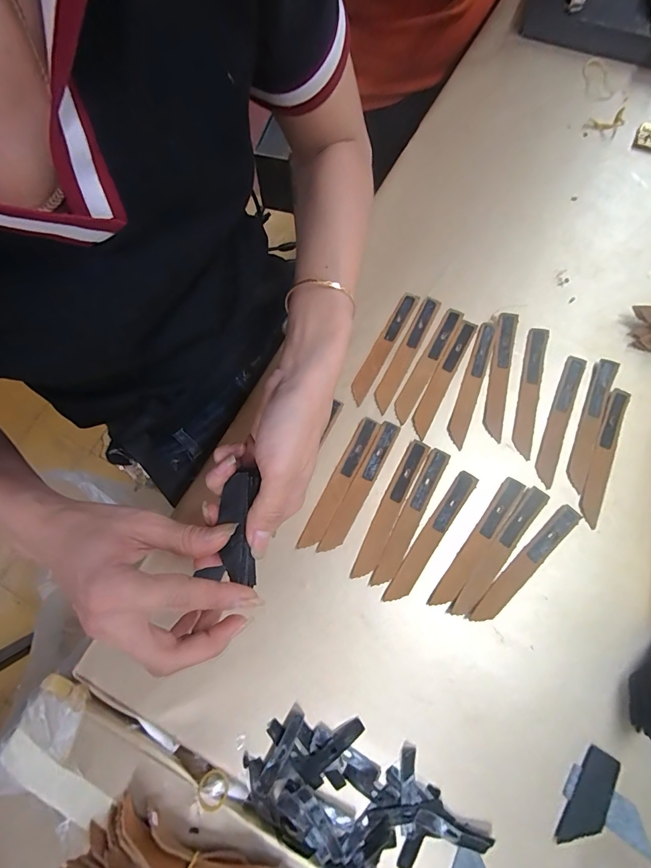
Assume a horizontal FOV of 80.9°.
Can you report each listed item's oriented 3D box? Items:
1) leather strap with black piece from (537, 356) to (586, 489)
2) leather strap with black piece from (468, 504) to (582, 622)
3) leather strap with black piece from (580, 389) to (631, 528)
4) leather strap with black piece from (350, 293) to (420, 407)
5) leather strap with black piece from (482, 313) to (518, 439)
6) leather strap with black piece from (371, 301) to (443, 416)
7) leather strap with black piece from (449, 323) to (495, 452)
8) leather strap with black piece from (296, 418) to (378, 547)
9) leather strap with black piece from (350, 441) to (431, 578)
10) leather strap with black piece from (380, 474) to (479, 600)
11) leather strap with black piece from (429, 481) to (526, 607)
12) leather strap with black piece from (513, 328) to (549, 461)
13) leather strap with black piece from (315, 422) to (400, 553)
[{"bbox_3d":[0.209,-0.013,0.341,0.017,0.005,0.124,21,76,7],"label":"leather strap with black piece"},{"bbox_3d":[0.162,0.105,0.309,0.123,0.004,0.017,-43,78,-9],"label":"leather strap with black piece"},{"bbox_3d":[0.241,0.017,0.331,0.017,0.005,0.123,23,77,7],"label":"leather strap with black piece"},{"bbox_3d":[0.055,-0.083,0.363,0.017,0.005,0.123,28,77,8],"label":"leather strap with black piece"},{"bbox_3d":[0.162,-0.056,0.352,0.021,0.004,0.122,13,76,5],"label":"leather strap with black piece"},{"bbox_3d":[0.075,-0.077,0.360,0.017,0.005,0.122,27,77,8],"label":"leather strap with black piece"},{"bbox_3d":[0.136,-0.047,0.351,0.016,0.004,0.123,20,76,6],"label":"leather strap with black piece"},{"bbox_3d":[0.012,0.042,0.329,0.018,0.004,0.122,27,77,8],"label":"leather strap with black piece"},{"bbox_3d":[0.055,0.062,0.323,0.019,0.004,0.124,26,77,8],"label":"leather strap with black piece"},{"bbox_3d":[0.088,0.085,0.316,0.017,0.004,0.124,34,78,10],"label":"leather strap with black piece"},{"bbox_3d":[0.125,0.089,0.315,0.017,0.004,0.123,36,79,10],"label":"leather strap with black piece"},{"bbox_3d":[0.187,-0.040,0.348,0.020,0.005,0.123,16,76,5],"label":"leather strap with black piece"},{"bbox_3d":[0.030,0.045,0.328,0.016,0.004,0.123,28,77,8],"label":"leather strap with black piece"}]

